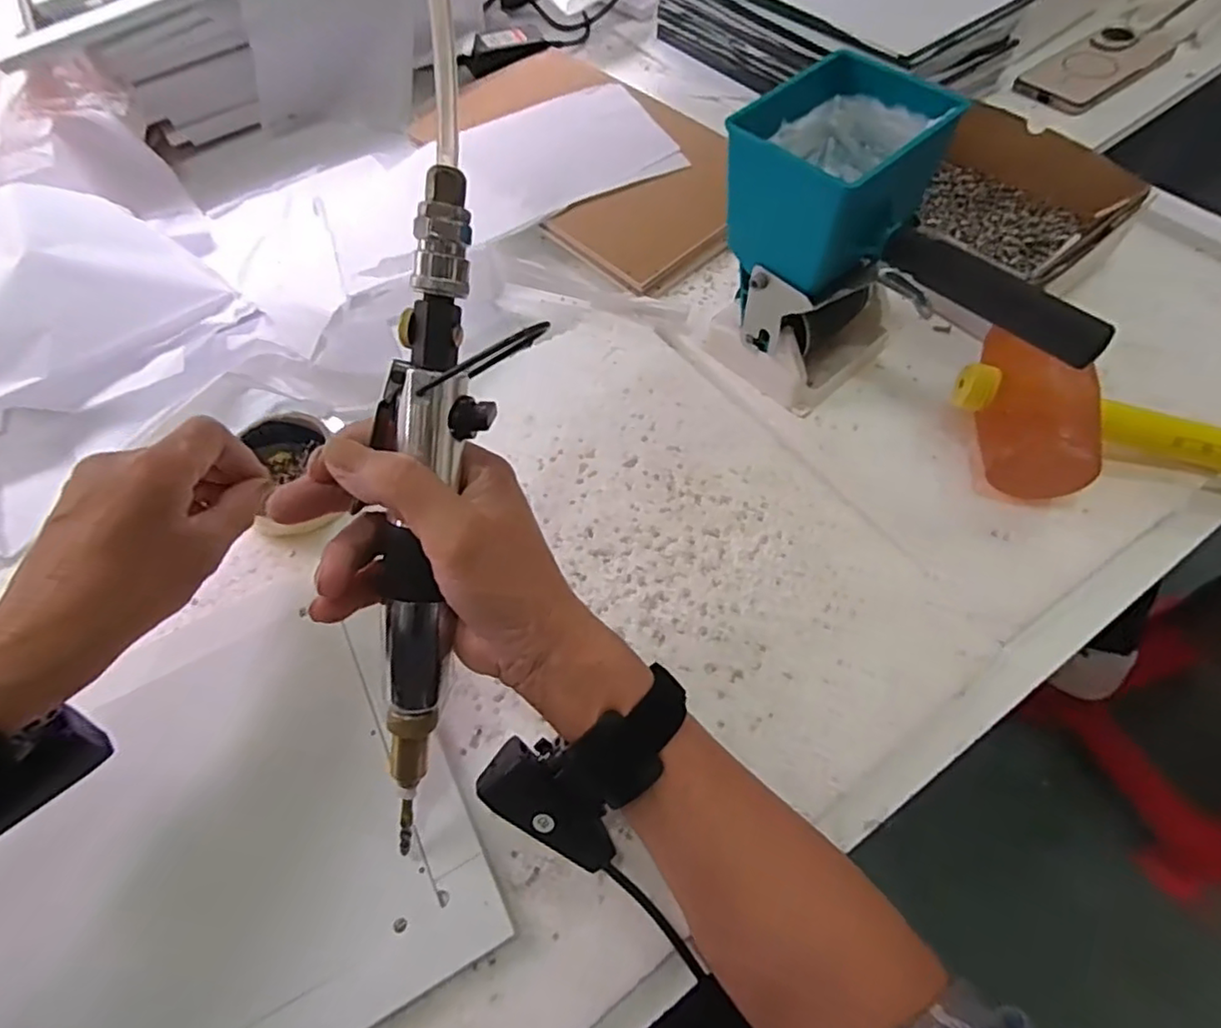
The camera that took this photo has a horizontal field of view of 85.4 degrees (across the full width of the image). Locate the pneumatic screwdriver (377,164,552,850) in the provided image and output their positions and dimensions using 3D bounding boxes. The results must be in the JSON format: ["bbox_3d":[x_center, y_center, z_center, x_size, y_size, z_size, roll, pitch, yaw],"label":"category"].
[{"bbox_3d":[-0.078,0.013,0.295,0.053,0.030,0.297,11,103,10],"label":"pneumatic screwdriver"}]

